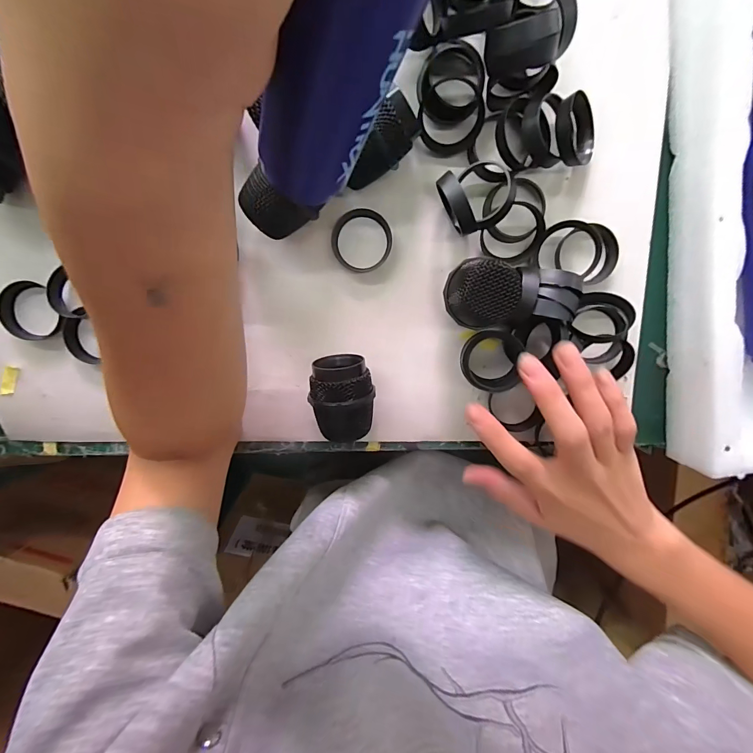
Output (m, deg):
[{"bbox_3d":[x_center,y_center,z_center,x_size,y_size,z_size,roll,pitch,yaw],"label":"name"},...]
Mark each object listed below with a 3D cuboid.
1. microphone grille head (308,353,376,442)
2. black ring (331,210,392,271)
[{"bbox_3d":[-0.024,0.014,0.278,0.044,0.051,0.059,2,99,1],"label":"microphone grille head"},{"bbox_3d":[-0.011,-0.102,0.276,0.044,0.009,0.044,0,99,1],"label":"black ring"}]

